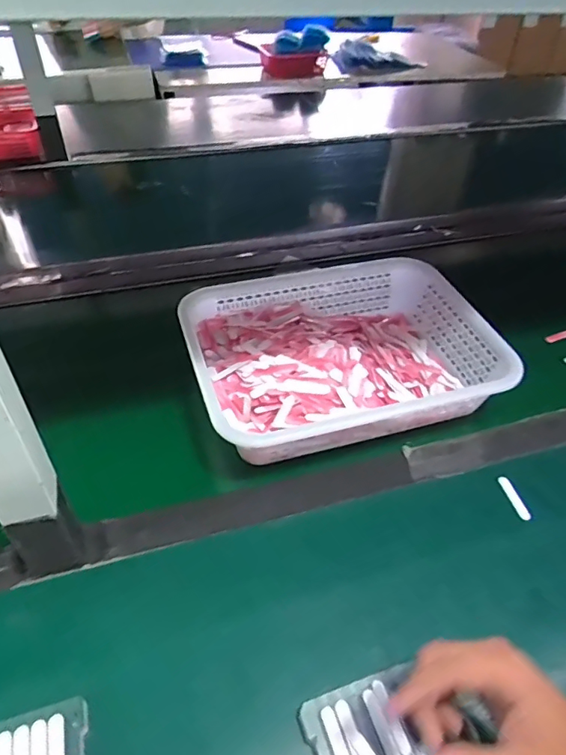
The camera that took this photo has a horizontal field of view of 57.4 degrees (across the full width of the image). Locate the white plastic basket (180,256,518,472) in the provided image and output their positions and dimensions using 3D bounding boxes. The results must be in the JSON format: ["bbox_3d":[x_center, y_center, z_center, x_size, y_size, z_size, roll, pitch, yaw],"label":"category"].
[{"bbox_3d":[0.070,-0.027,0.646,0.361,0.078,0.260,-12,46,-14],"label":"white plastic basket"}]

